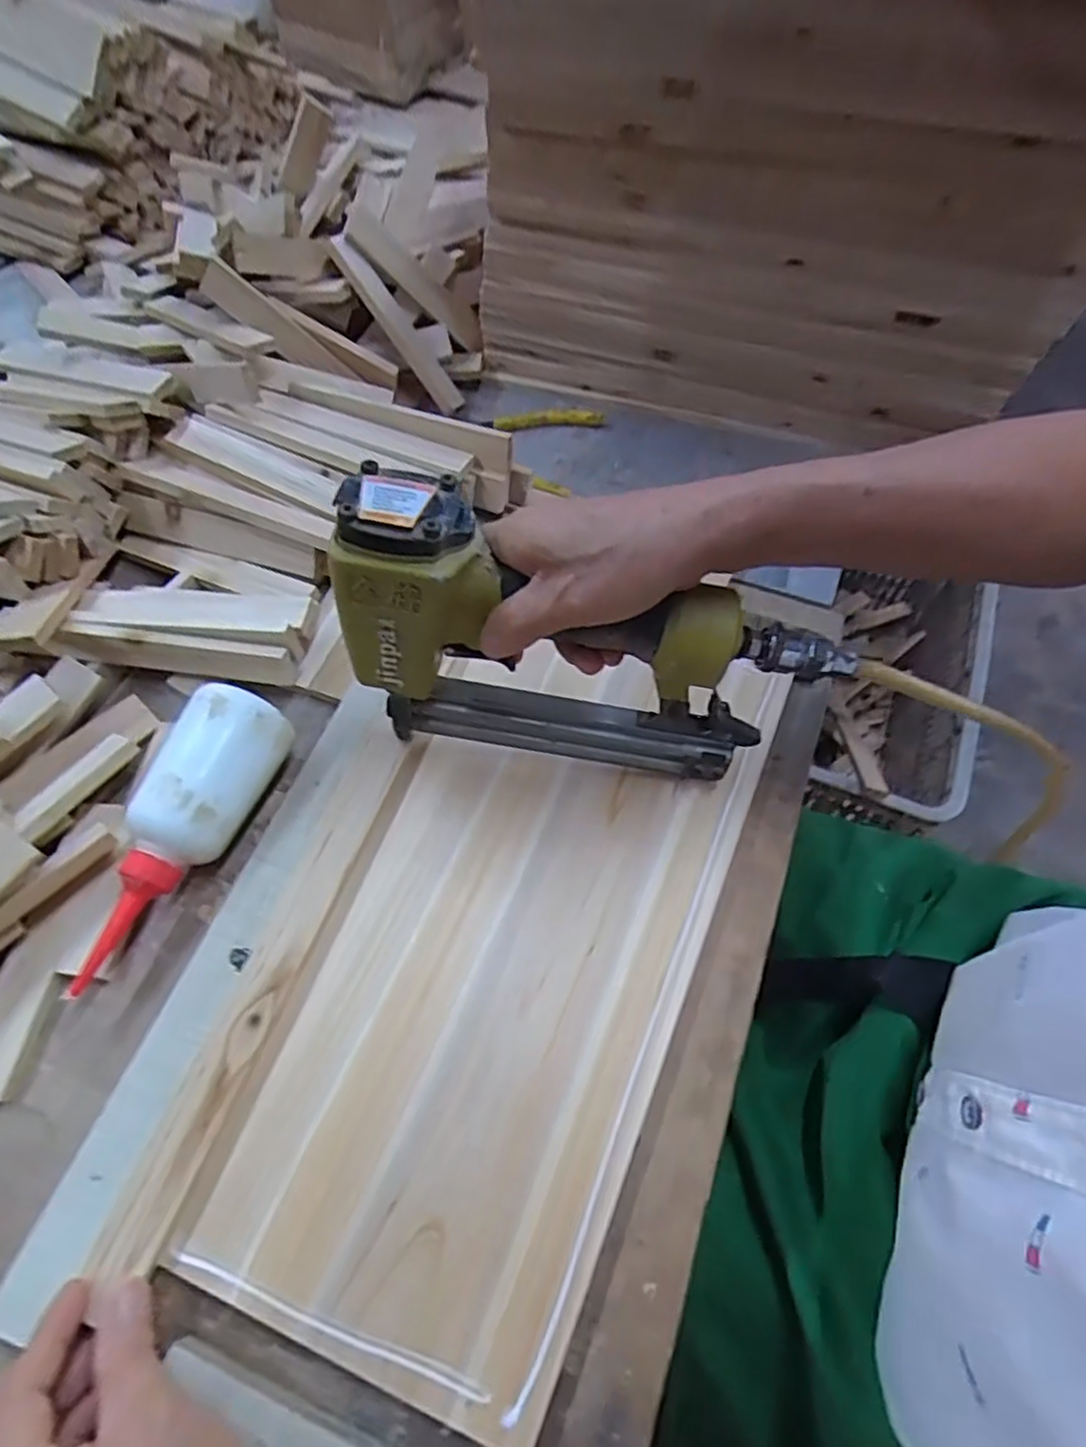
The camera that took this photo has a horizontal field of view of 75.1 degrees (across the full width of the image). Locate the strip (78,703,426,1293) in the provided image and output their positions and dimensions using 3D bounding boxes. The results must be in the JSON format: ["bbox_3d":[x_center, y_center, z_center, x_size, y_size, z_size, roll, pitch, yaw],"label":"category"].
[{"bbox_3d":[-0.136,0.118,0.376,0.032,0.010,0.282,18,59,7],"label":"strip"}]

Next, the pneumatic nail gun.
[{"bbox_3d":[0.011,-0.042,0.371,0.210,0.160,0.058,6,61,1],"label":"pneumatic nail gun"}]

